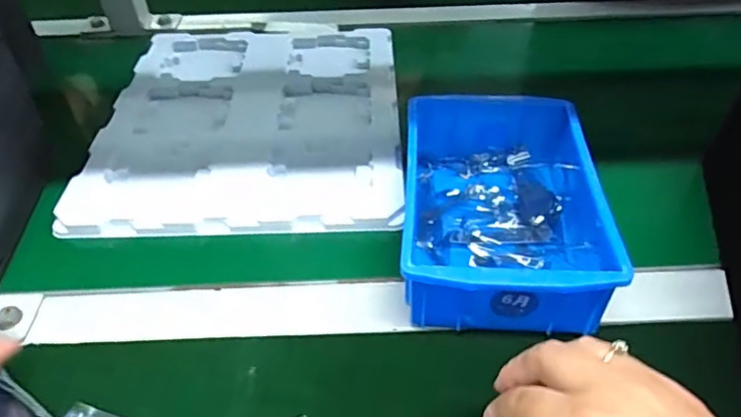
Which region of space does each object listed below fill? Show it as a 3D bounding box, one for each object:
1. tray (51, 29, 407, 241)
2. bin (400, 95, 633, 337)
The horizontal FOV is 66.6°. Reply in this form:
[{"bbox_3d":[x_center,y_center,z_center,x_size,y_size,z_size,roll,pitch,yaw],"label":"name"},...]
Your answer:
[{"bbox_3d":[-0.113,-0.095,0.552,0.276,0.016,0.318,-2,44,1],"label":"tray"},{"bbox_3d":[0.091,-0.007,0.407,0.126,0.059,0.201,2,44,5],"label":"bin"}]

